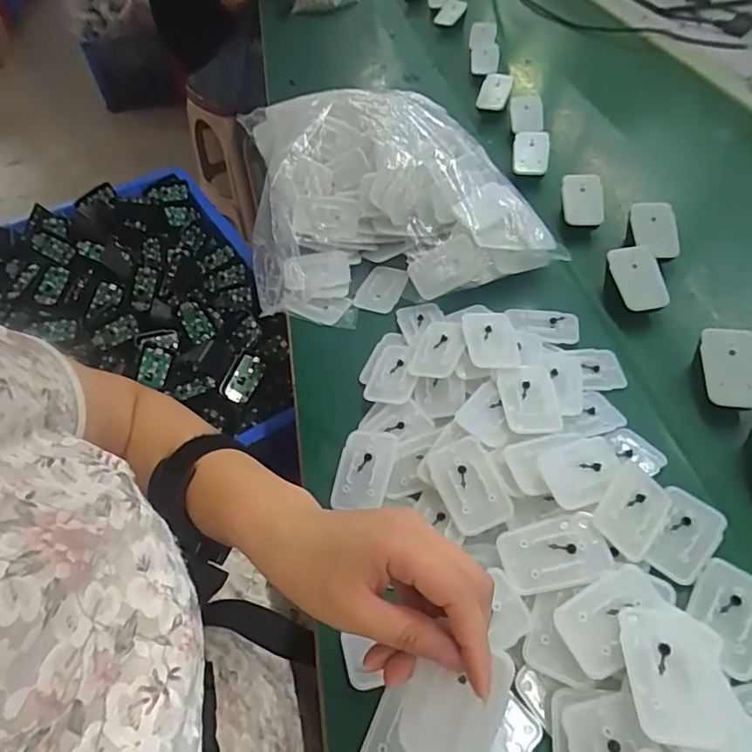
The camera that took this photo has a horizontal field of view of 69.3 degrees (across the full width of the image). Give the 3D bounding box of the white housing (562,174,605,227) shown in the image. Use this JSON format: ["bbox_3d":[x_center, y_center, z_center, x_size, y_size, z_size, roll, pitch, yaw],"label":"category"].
[{"bbox_3d":[0.235,-0.200,0.620,0.044,0.058,0.013,2,15,26],"label":"white housing"}]

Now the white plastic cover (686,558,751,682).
[{"bbox_3d":[0.227,0.153,0.347,0.045,0.005,0.068,31,59,27],"label":"white plastic cover"}]

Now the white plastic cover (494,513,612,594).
[{"bbox_3d":[0.118,0.118,0.361,0.067,0.008,0.044,-9,49,-2],"label":"white plastic cover"}]

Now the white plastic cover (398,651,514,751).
[{"bbox_3d":[0.036,0.157,0.257,0.045,0.007,0.065,15,96,28],"label":"white plastic cover"}]

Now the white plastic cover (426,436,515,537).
[{"bbox_3d":[0.069,0.079,0.403,0.046,0.010,0.069,-17,50,-9],"label":"white plastic cover"}]

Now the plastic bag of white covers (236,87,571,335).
[{"bbox_3d":[0.013,-0.213,0.613,0.311,0.129,0.279,-6,49,0],"label":"plastic bag of white covers"}]

